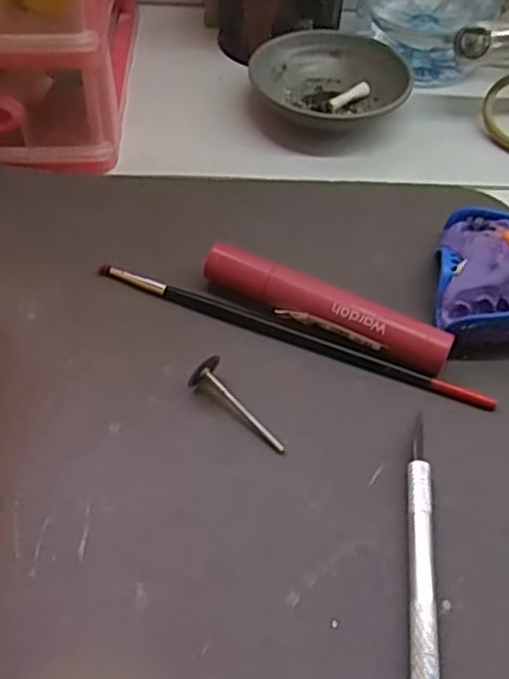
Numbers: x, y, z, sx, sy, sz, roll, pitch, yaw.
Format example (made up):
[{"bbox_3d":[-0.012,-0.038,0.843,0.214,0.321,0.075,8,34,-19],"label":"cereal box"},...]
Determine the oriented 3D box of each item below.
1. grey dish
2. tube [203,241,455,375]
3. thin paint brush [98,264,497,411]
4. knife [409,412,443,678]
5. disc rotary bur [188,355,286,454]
[{"bbox_3d":[0.041,-0.148,0.392,0.080,0.028,0.070,-34,60,-27],"label":"grey dish"},{"bbox_3d":[0.028,-0.012,0.279,0.104,0.020,0.014,22,53,15],"label":"tube"},{"bbox_3d":[0.012,-0.004,0.281,0.171,0.005,0.007,20,52,13],"label":"thin paint brush"},{"bbox_3d":[0.052,0.083,0.209,0.010,0.007,0.133,8,51,3],"label":"knife"},{"bbox_3d":[-0.007,0.026,0.251,0.014,0.012,0.043,-28,57,-23],"label":"disc rotary bur"}]

